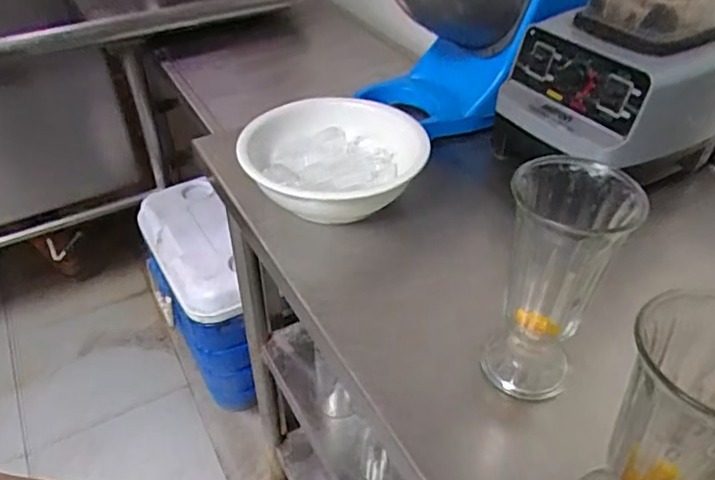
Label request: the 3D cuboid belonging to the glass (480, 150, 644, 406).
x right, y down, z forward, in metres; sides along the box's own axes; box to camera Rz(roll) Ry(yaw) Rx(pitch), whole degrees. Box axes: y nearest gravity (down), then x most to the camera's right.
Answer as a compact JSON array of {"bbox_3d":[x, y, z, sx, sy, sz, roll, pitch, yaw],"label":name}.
[{"bbox_3d":[0.150,0.034,0.464,0.084,0.176,0.087,17,44,20],"label":"glass"}]

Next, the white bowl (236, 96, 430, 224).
[{"bbox_3d":[-0.027,-0.095,0.703,0.205,0.079,0.221,-1,41,1],"label":"white bowl"}]

